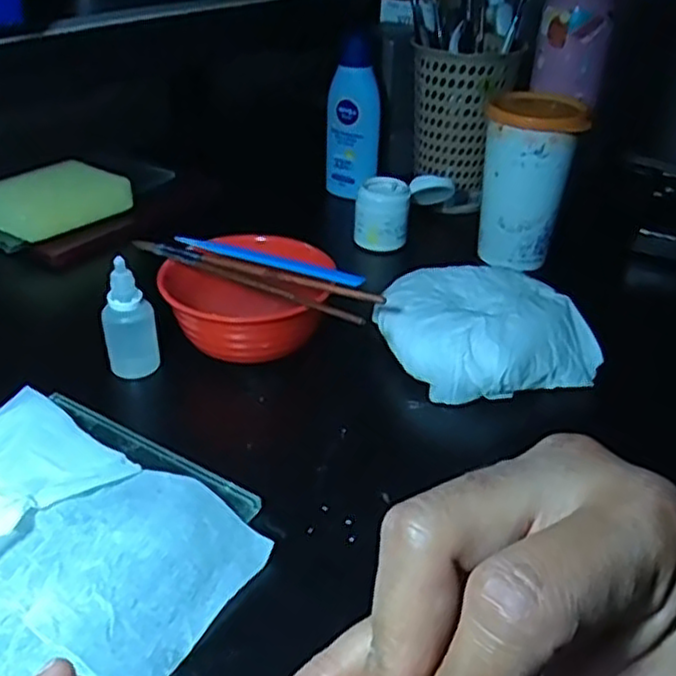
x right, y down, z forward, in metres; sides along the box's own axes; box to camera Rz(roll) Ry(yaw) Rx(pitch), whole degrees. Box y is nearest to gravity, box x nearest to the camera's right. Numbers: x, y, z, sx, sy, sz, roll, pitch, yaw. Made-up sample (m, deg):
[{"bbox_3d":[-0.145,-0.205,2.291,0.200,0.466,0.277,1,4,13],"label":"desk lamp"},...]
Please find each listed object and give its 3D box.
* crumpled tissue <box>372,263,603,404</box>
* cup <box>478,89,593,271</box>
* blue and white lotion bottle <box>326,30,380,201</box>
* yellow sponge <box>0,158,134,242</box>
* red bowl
[{"bbox_3d":[0.091,-0.009,0.471,0.117,0.038,0.117,-11,36,-21],"label":"crumpled tissue"},{"bbox_3d":[0.150,-0.126,0.573,0.066,0.122,0.066,2,33,-1],"label":"cup"},{"bbox_3d":[0.015,-0.201,0.669,0.049,0.140,0.028,2,33,-2],"label":"blue and white lotion bottle"},{"bbox_3d":[-0.236,-0.113,0.600,0.121,0.043,0.061,-15,40,-30],"label":"yellow sponge"},{"bbox_3d":[-0.061,-0.025,0.469,0.109,0.055,0.089,9,34,2],"label":"red bowl"}]

